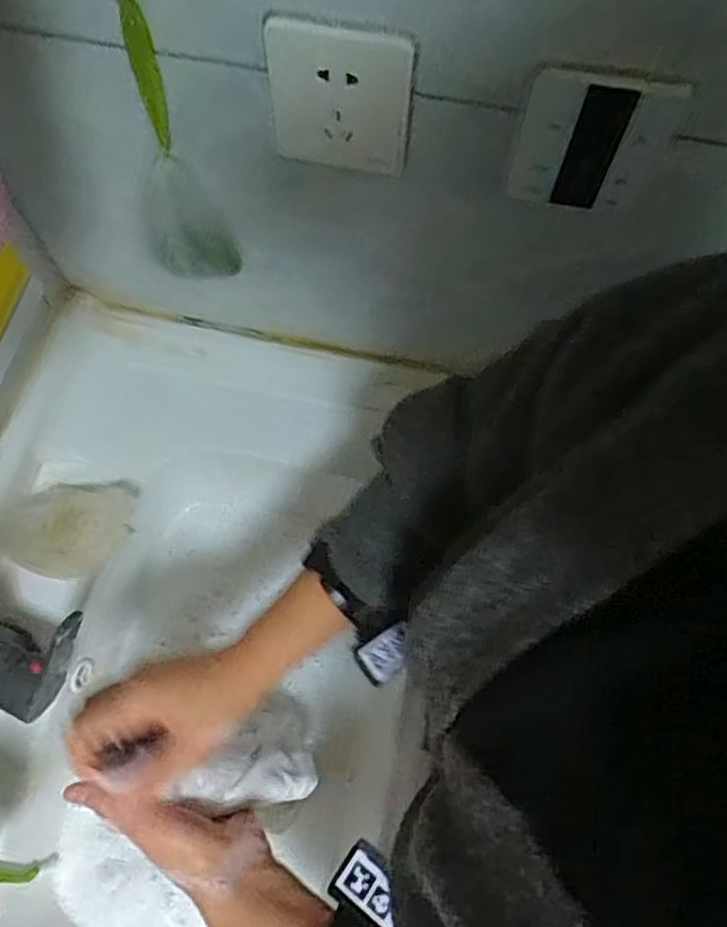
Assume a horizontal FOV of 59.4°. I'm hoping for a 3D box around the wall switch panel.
[{"bbox_3d":[0.132,-0.185,0.375,0.079,0.090,0.011,15,68,5],"label":"wall switch panel"}]

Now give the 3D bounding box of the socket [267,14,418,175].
[{"bbox_3d":[-0.015,-0.224,0.395,0.089,0.092,0.011,11,68,4],"label":"socket"}]

